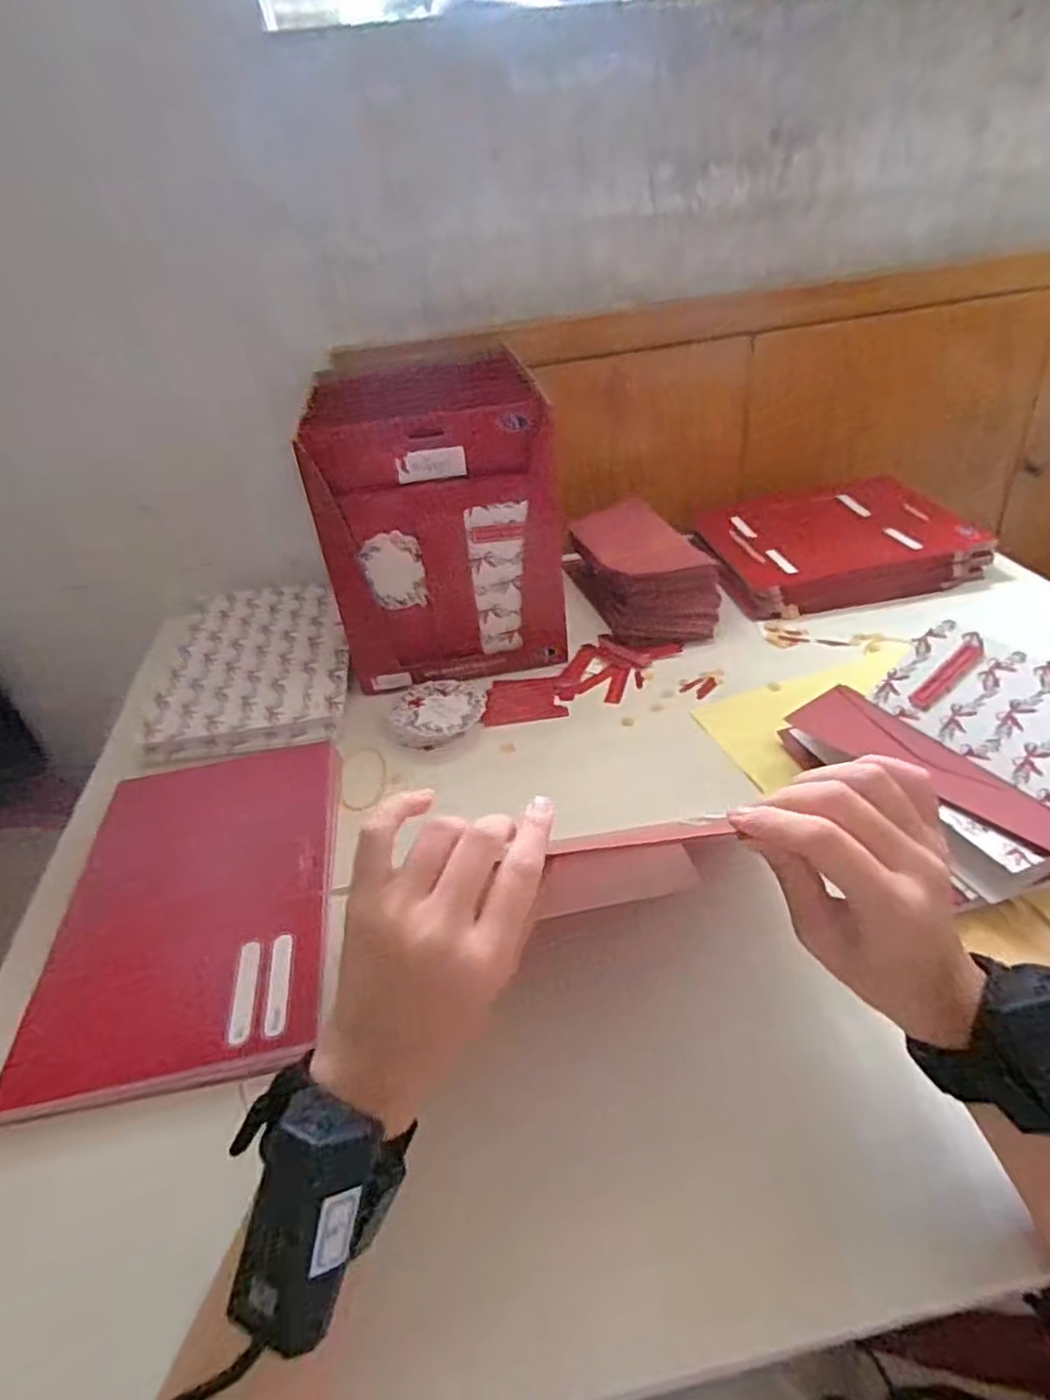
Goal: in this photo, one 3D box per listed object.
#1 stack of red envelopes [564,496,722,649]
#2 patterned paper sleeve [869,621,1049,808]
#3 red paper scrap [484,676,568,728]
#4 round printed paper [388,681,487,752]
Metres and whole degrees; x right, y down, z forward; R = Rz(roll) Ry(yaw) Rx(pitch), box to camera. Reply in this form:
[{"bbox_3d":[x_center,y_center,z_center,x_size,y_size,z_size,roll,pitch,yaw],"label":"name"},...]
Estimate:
[{"bbox_3d":[0.120,-0.138,0.751,0.109,0.070,0.203,-14,35,-9],"label":"stack of red envelopes"},{"bbox_3d":[0.342,0.010,0.488,0.087,0.007,0.173,-47,49,2],"label":"patterned paper sleeve"},{"bbox_3d":[0.000,0.000,0.644,0.073,0.005,0.068,-8,35,0],"label":"red paper scrap"},{"bbox_3d":[-0.075,0.011,0.615,0.079,0.023,0.079,-5,35,3],"label":"round printed paper"}]

